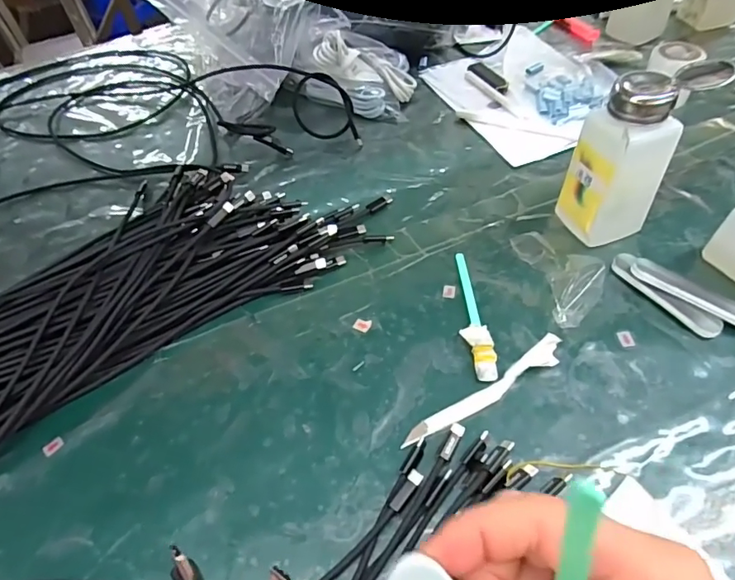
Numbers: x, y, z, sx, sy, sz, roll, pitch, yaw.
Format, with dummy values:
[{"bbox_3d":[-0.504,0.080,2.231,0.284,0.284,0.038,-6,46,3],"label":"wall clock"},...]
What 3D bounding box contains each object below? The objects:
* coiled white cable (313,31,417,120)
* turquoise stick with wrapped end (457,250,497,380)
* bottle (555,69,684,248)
[{"bbox_3d":[-0.001,-0.247,0.552,0.107,0.075,0.079,-1,50,5],"label":"coiled white cable"},{"bbox_3d":[0.077,0.015,0.369,0.019,0.009,0.119,-8,49,0],"label":"turquoise stick with wrapped end"},{"bbox_3d":[0.190,-0.096,0.369,0.052,0.128,0.048,-17,50,-8],"label":"bottle"}]

